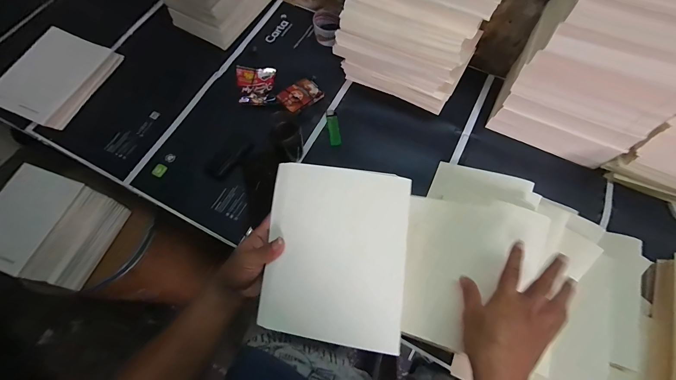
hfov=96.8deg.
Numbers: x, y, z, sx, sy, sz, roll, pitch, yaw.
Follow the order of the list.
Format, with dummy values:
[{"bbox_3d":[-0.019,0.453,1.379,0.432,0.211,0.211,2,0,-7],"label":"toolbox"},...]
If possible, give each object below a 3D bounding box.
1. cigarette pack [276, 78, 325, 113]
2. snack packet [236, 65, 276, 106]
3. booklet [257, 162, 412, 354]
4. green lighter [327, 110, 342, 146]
[{"bbox_3d":[-0.083,-0.206,0.661,0.083,0.020,0.066,-41,73,-14],"label":"cigarette pack"},{"bbox_3d":[-0.184,-0.237,0.674,0.077,0.032,0.103,-4,68,0],"label":"snack packet"},{"bbox_3d":[-0.003,0.078,0.386,0.177,0.023,0.217,6,80,6],"label":"booklet"},{"bbox_3d":[-0.009,-0.132,0.636,0.023,0.008,0.085,-8,68,-2],"label":"green lighter"}]

